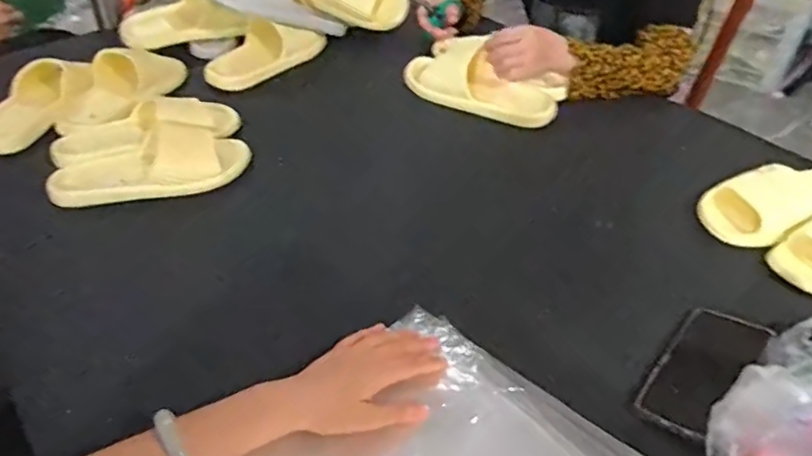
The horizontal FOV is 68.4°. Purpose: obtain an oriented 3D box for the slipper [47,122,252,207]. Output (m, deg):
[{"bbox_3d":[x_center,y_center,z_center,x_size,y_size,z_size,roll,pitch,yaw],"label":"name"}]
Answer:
[{"bbox_3d":[-0.330,-0.084,0.773,0.243,0.050,0.104,-20,46,-23],"label":"slipper"}]

